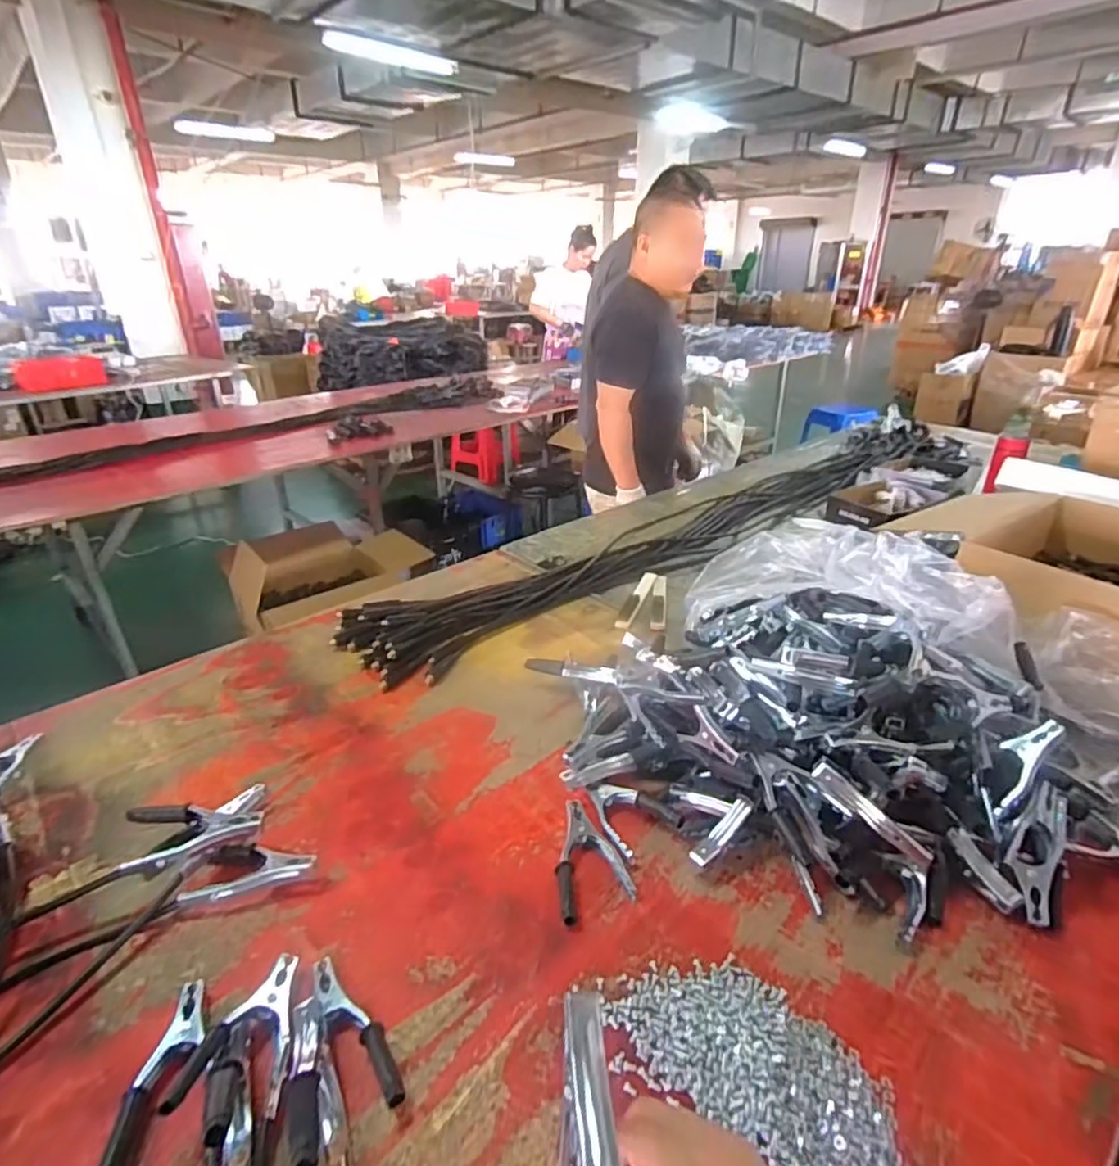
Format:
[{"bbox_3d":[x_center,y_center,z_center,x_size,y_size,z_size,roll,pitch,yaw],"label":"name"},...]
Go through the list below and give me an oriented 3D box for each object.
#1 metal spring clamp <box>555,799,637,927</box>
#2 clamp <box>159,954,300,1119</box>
[{"bbox_3d":[0.032,0.306,0.718,0.081,0.025,0.141,-6,26,-9],"label":"metal spring clamp"},{"bbox_3d":[-0.267,0.377,0.547,0.072,0.047,0.133,-6,26,-8],"label":"clamp"}]

